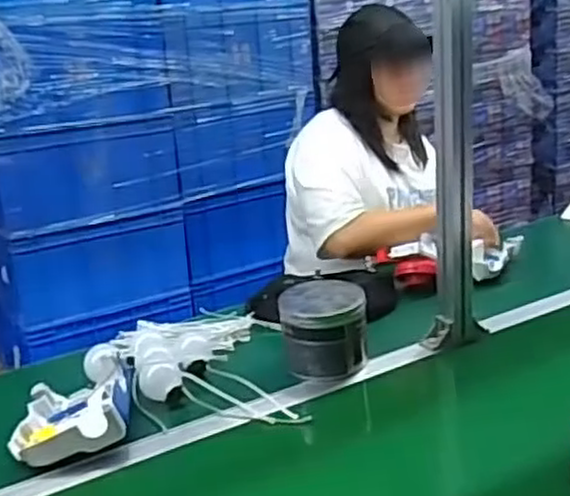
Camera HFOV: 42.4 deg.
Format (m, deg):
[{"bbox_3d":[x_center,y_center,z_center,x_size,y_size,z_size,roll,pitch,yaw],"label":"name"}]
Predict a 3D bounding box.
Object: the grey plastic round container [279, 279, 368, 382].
[{"bbox_3d":[0.061,0.130,1.135,0.129,0.143,0.115,0,19,8],"label":"grey plastic round container"}]

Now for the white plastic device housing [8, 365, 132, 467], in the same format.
[{"bbox_3d":[-0.282,0.214,0.985,0.149,0.051,0.188,-5,19,-8],"label":"white plastic device housing"}]

